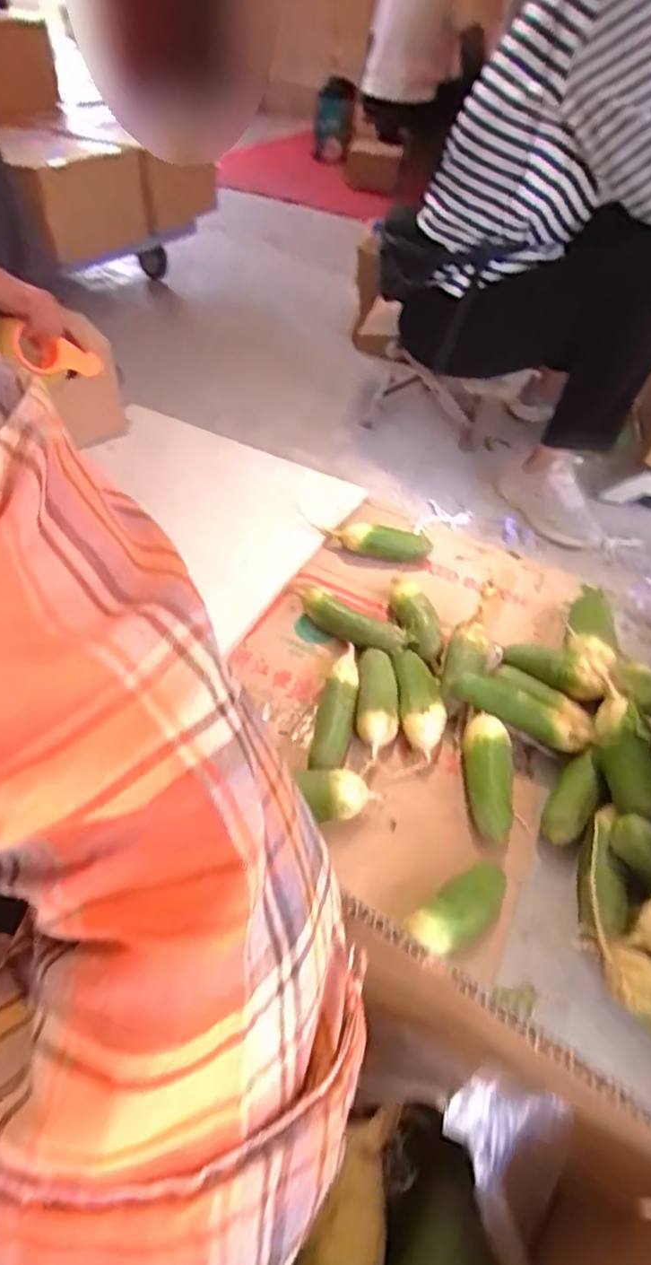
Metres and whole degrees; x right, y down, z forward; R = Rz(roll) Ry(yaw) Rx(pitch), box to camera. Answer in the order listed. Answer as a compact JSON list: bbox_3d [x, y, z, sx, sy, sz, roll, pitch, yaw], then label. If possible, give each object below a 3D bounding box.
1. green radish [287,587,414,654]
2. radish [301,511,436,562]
[{"bbox_3d":[0.043,-0.013,0.892,0.168,0.042,0.059,28,53,18],"label":"green radish"},{"bbox_3d":[0.075,-0.171,1.033,0.226,0.051,0.043,12,49,6],"label":"radish"}]

